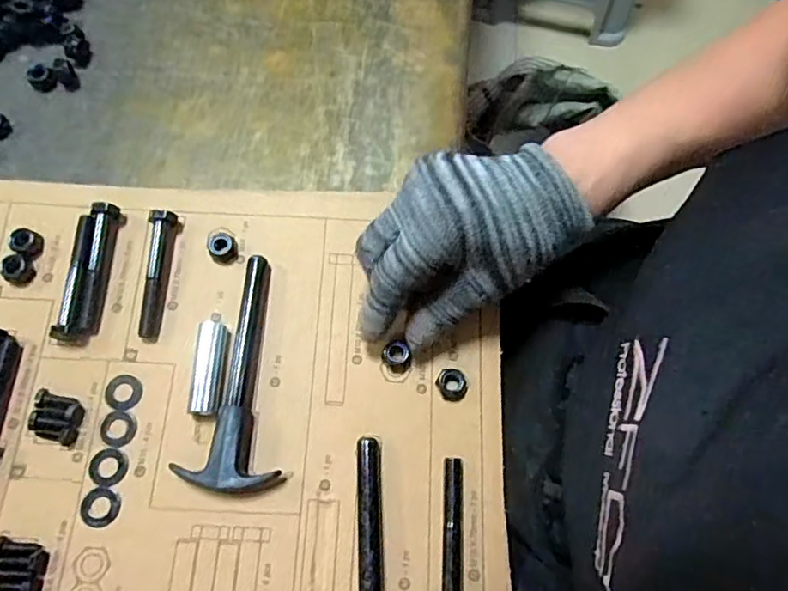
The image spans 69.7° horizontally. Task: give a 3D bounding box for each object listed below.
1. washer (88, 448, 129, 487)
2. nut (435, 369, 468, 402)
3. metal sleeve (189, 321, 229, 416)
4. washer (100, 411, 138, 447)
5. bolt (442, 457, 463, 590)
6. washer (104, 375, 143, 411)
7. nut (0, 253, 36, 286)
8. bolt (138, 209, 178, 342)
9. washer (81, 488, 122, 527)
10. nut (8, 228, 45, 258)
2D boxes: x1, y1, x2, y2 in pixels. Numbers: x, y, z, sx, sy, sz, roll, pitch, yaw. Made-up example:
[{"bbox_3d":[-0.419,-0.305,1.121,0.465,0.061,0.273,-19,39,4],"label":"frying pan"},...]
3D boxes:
[{"bbox_3d":[-0.153,0.091,0.302,0.020,0.004,0.019,18,71,6],"label":"washer"},{"bbox_3d":[0.033,0.050,0.318,0.016,0.005,0.018,-29,73,-10],"label":"nut"},{"bbox_3d":[-0.102,0.040,0.316,0.016,0.012,0.051,1,71,0],"label":"metal sleeve"},{"bbox_3d":[-0.151,0.072,0.308,0.019,0.004,0.019,0,71,-1],"label":"washer"},{"bbox_3d":[0.029,0.121,0.287,0.016,0.019,0.075,2,71,0],"label":"bolt"},{"bbox_3d":[-0.151,0.054,0.316,0.020,0.004,0.020,0,71,-1],"label":"washer"},{"bbox_3d":[-0.221,-0.015,0.331,0.013,0.013,0.016,37,74,11],"label":"nut"},{"bbox_3d":[-0.141,-0.013,0.330,0.015,0.019,0.074,2,71,0],"label":"bolt"},{"bbox_3d":[-0.154,0.110,0.295,0.020,0.004,0.019,0,71,-1],"label":"washer"},{"bbox_3d":[-0.216,-0.031,0.333,0.013,0.011,0.015,18,71,5],"label":"nut"}]

